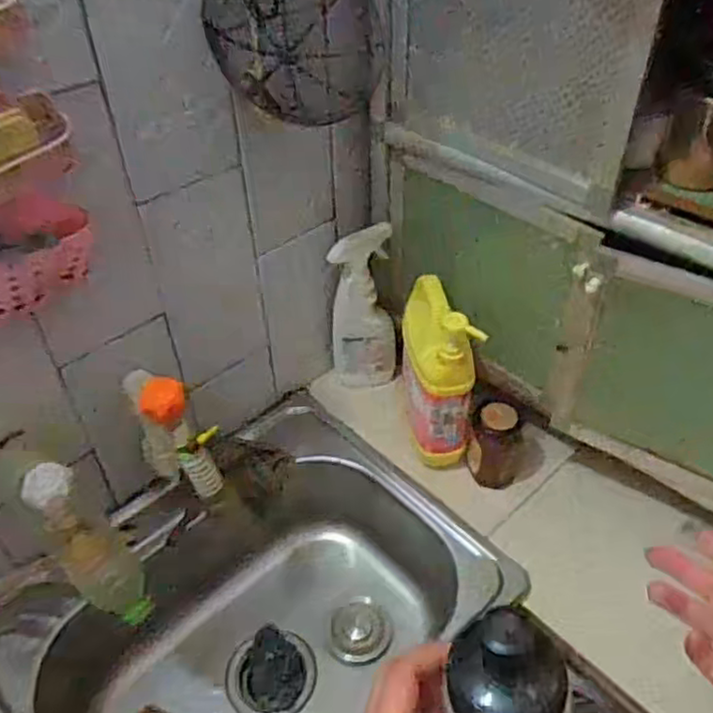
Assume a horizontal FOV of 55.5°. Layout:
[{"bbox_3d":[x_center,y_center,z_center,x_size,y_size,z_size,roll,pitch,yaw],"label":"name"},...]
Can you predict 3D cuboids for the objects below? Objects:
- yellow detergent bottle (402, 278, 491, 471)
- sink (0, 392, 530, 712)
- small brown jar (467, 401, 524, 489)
[{"bbox_3d":[0.105,0.019,0.840,0.088,0.227,0.128,-3,43,0],"label":"yellow detergent bottle"},{"bbox_3d":[-0.119,0.341,0.815,0.399,0.181,0.531,32,53,32],"label":"sink"},{"bbox_3d":[0.171,0.112,0.832,0.061,0.110,0.062,-2,43,2],"label":"small brown jar"}]

